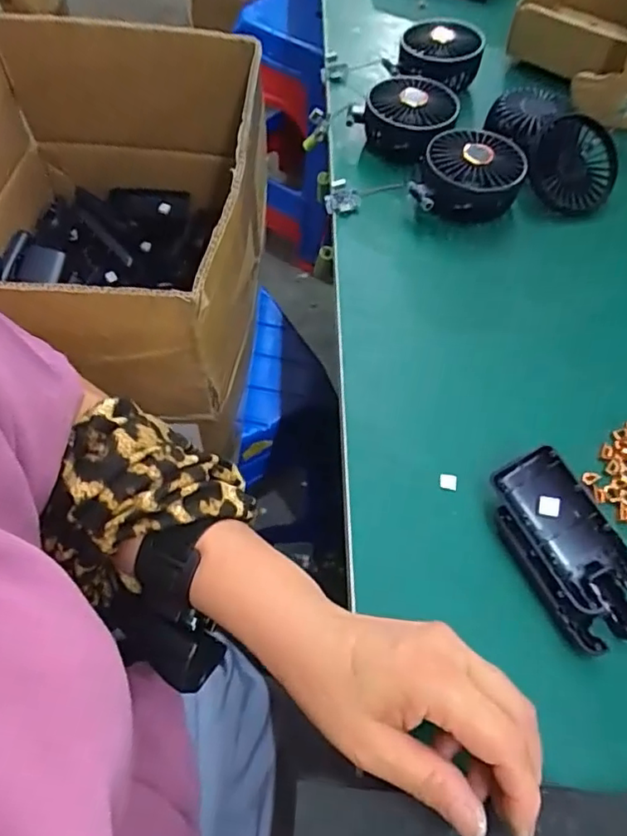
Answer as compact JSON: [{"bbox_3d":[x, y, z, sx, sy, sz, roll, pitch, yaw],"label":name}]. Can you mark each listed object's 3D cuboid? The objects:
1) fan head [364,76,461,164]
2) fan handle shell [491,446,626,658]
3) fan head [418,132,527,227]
[{"bbox_3d":[0.097,-0.291,0.559,0.084,0.049,0.088,26,58,12],"label":"fan head"},{"bbox_3d":[0.148,0.074,0.332,0.049,0.030,0.110,-21,61,-18],"label":"fan handle shell"},{"bbox_3d":[0.140,-0.215,0.510,0.085,0.047,0.078,12,57,3],"label":"fan head"}]

